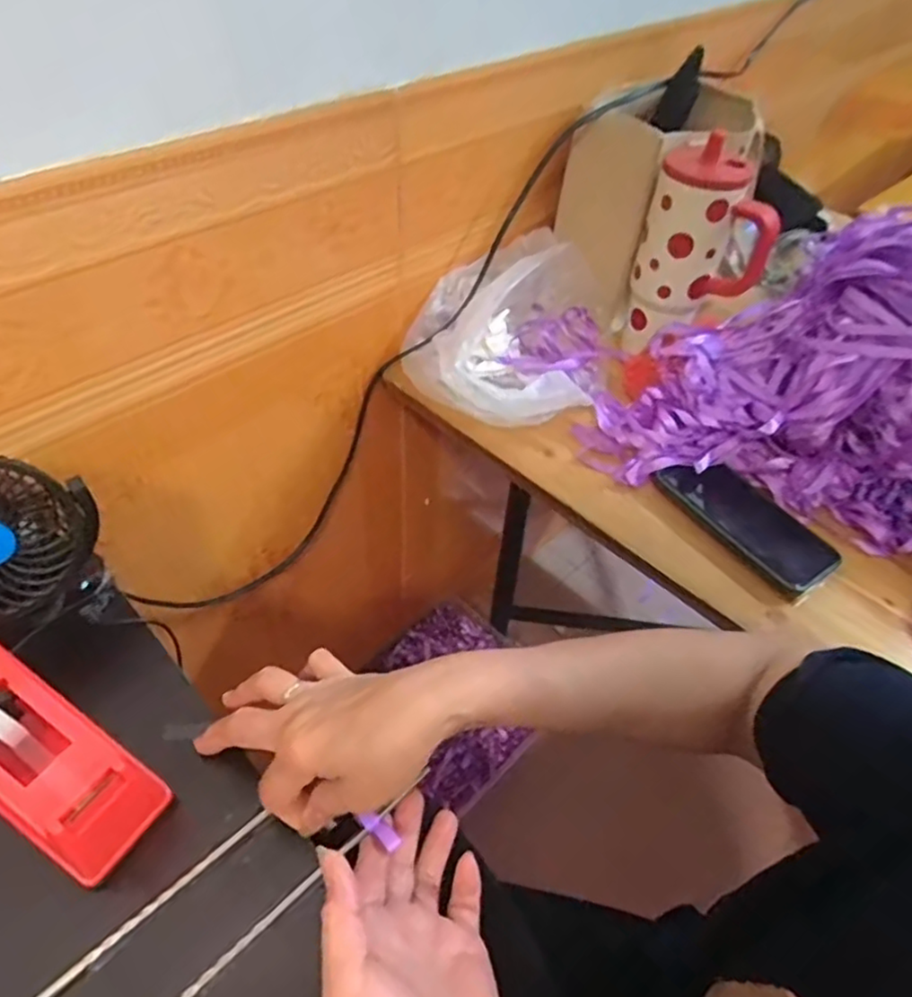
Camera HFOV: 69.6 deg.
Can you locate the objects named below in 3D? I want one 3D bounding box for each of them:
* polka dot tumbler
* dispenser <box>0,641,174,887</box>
[{"bbox_3d":[0.257,-0.255,0.694,0.122,0.195,0.085,18,49,12],"label":"polka dot tumbler"},{"bbox_3d":[-0.241,0.137,0.367,0.156,0.059,0.059,35,53,9],"label":"dispenser"}]

